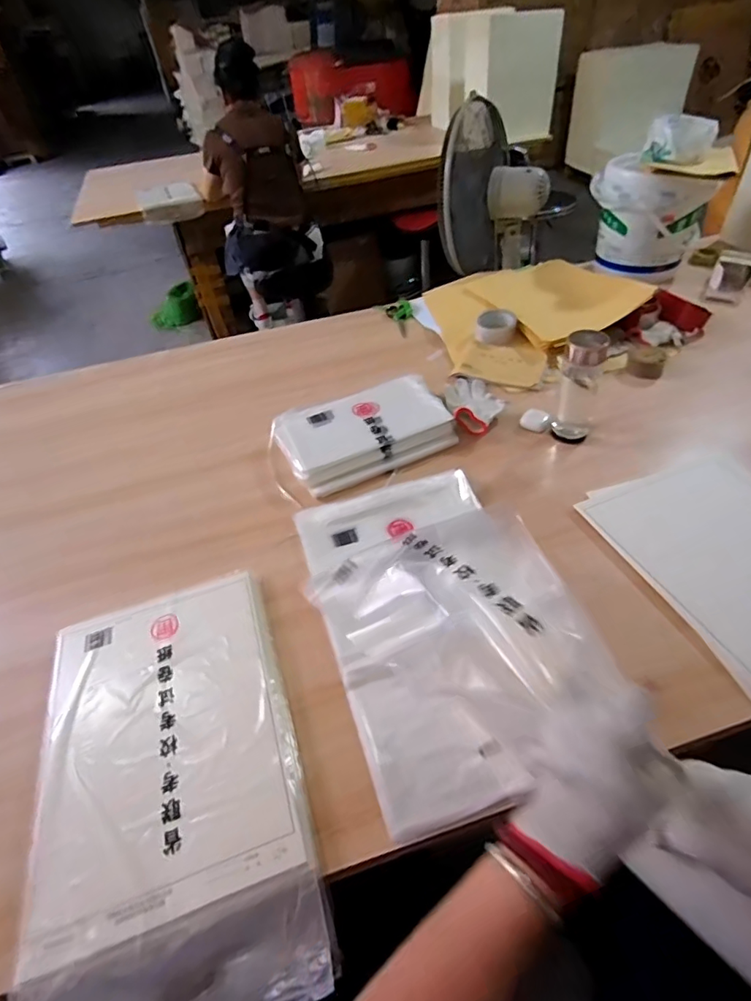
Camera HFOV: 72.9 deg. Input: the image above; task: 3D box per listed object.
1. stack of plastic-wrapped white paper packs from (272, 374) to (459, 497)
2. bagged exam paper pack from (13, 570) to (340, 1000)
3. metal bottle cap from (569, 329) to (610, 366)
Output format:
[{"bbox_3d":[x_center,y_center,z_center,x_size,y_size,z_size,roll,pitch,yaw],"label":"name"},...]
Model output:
[{"bbox_3d":[-0.023,-0.134,0.966,0.312,0.063,0.219,-22,47,-14],"label":"stack of plastic-wrapped white paper packs"},{"bbox_3d":[-0.236,0.297,0.573,0.283,0.019,0.470,-15,47,-11],"label":"bagged exam paper pack"},{"bbox_3d":[0.344,-0.247,0.821,0.062,0.032,0.067,10,47,16],"label":"metal bottle cap"}]

